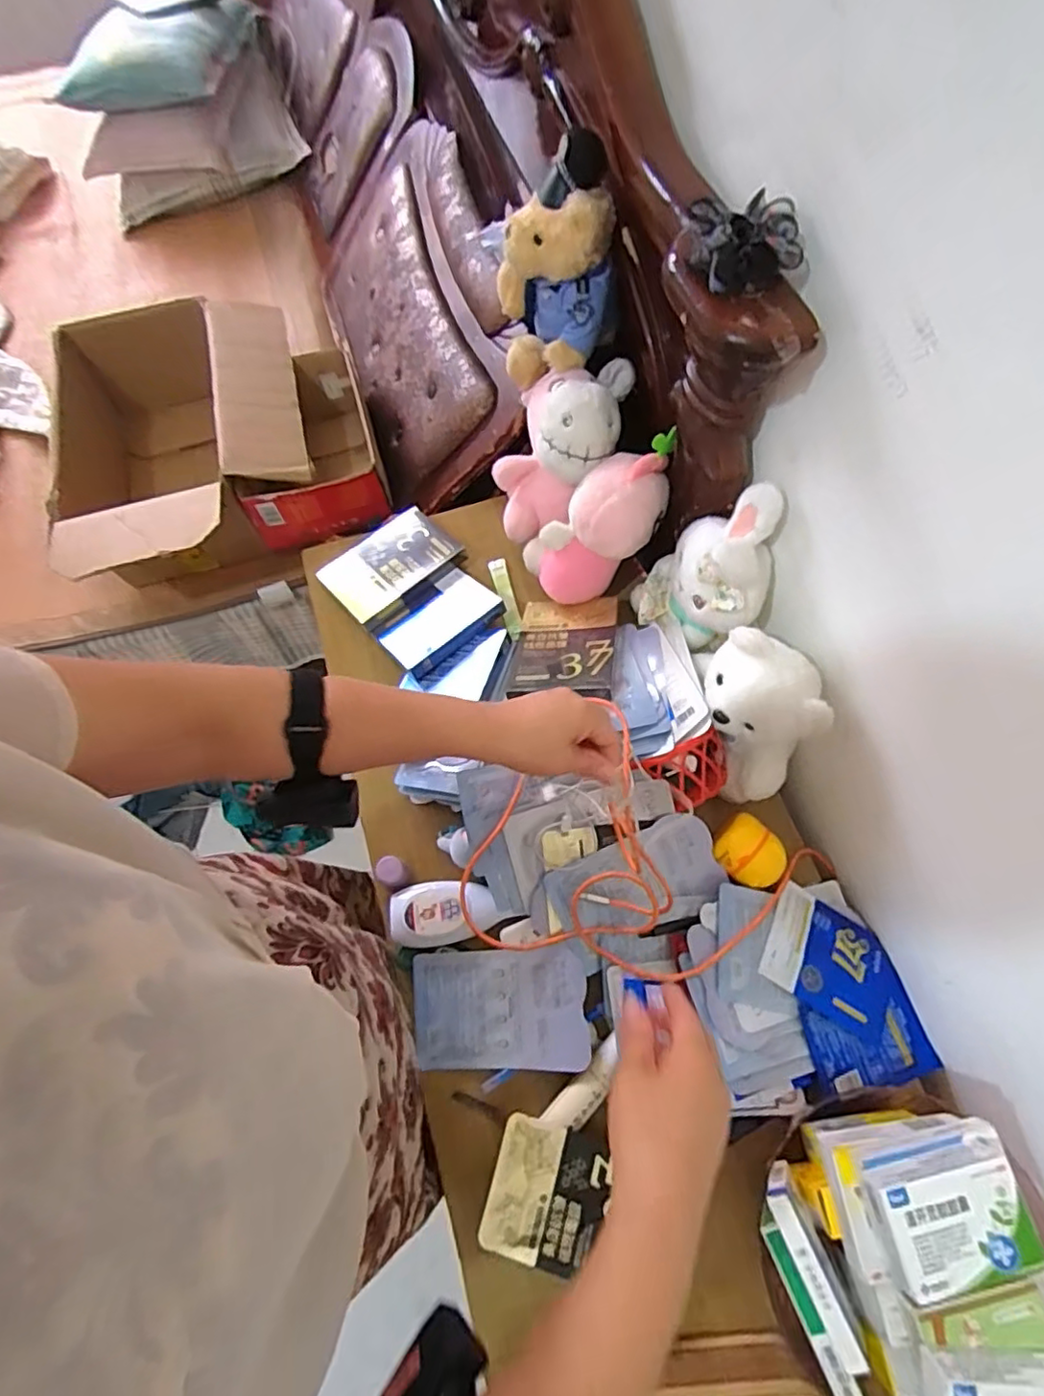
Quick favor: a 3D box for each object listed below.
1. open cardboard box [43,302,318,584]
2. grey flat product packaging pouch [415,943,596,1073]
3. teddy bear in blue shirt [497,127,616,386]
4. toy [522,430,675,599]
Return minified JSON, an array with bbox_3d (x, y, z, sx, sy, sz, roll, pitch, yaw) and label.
[{"bbox_3d":[-0.551,-0.404,1.016,0.414,0.181,0.557,-18,67,-7],"label":"open cardboard box"},{"bbox_3d":[-0.025,0.336,0.673,0.187,0.010,0.119,-8,73,11],"label":"grey flat product packaging pouch"},{"bbox_3d":[0.040,-0.505,0.734,0.140,0.198,0.153,0,67,1],"label":"teddy bear in blue shirt"},{"bbox_3d":[0.105,-0.219,0.770,0.097,0.241,0.093,-5,61,-40],"label":"toy"}]

